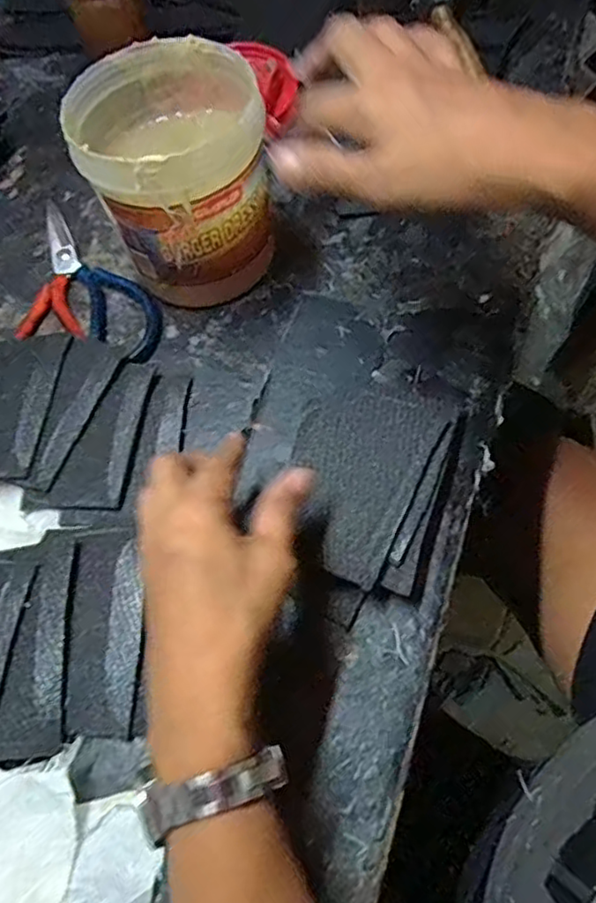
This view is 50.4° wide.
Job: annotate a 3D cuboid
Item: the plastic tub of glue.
[{"bbox_3d":[-0.083,-0.183,0.432,0.113,0.125,0.121,-2,63,4],"label":"plastic tub of glue"}]

